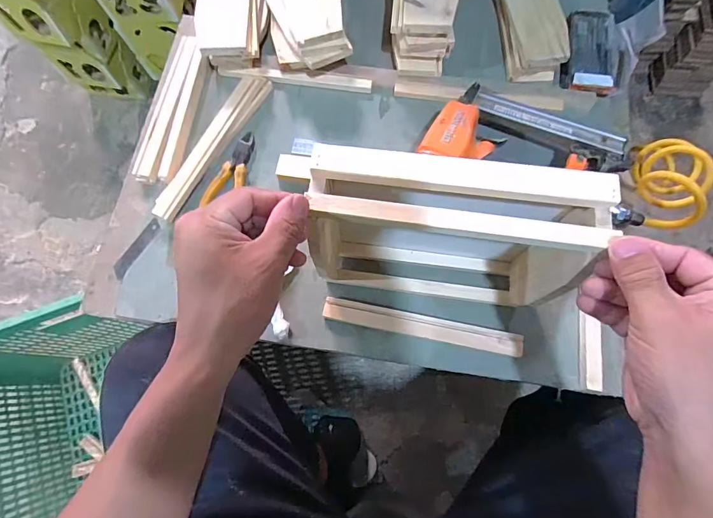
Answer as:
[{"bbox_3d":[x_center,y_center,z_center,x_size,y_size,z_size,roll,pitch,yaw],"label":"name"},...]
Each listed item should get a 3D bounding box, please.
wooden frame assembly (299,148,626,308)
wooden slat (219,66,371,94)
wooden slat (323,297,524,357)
[{"bbox_3d":[0.075,-0.020,0.389,0.224,0.209,0.084,7,77,2],"label":"wooden frame assembly"},{"bbox_3d":[-0.088,-0.259,0.562,0.217,0.013,0.021,7,77,2],"label":"wooden slat"},{"bbox_3d":[0.075,0.079,0.460,0.226,0.021,0.024,11,75,4],"label":"wooden slat"}]

